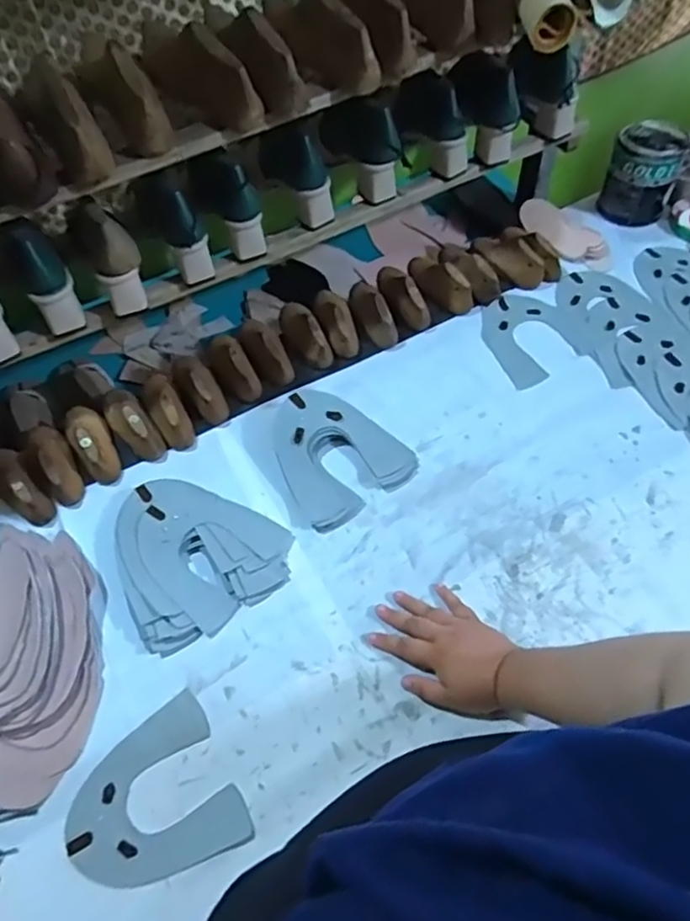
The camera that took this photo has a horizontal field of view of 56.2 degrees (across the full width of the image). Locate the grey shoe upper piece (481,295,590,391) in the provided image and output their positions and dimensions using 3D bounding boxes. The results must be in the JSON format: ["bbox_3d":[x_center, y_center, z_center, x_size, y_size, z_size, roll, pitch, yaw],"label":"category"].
[{"bbox_3d":[0.276,-0.187,0.969,0.131,0.007,0.160,-20,60,-9],"label":"grey shoe upper piece"}]

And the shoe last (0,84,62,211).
[{"bbox_3d":[-0.405,-0.377,0.726,0.084,0.089,0.230,-29,59,-15],"label":"shoe last"}]

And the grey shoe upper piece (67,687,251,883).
[{"bbox_3d":[-0.196,0.343,0.649,0.160,0.009,0.154,-28,61,-14],"label":"grey shoe upper piece"}]

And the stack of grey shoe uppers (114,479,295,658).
[{"bbox_3d":[-0.181,0.103,0.781,0.191,0.025,0.200,-30,62,-15],"label":"stack of grey shoe uppers"}]

